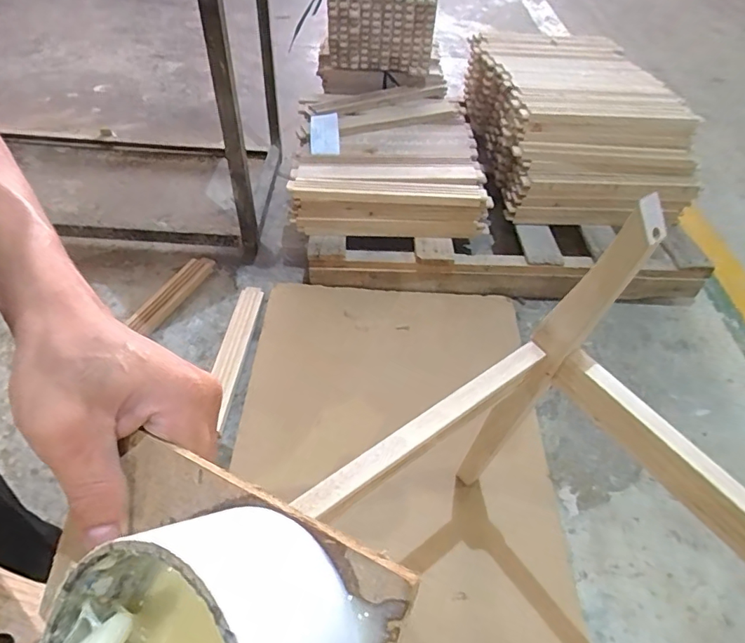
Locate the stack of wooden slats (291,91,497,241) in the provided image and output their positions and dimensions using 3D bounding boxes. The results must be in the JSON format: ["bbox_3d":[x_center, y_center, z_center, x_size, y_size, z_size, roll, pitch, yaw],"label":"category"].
[{"bbox_3d":[0.038,-0.467,1.359,0.480,0.130,0.620,2,48,-2],"label":"stack of wooden slats"}]

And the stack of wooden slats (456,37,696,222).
[{"bbox_3d":[0.571,-0.594,1.419,0.483,0.255,0.756,-2,48,-7],"label":"stack of wooden slats"}]

